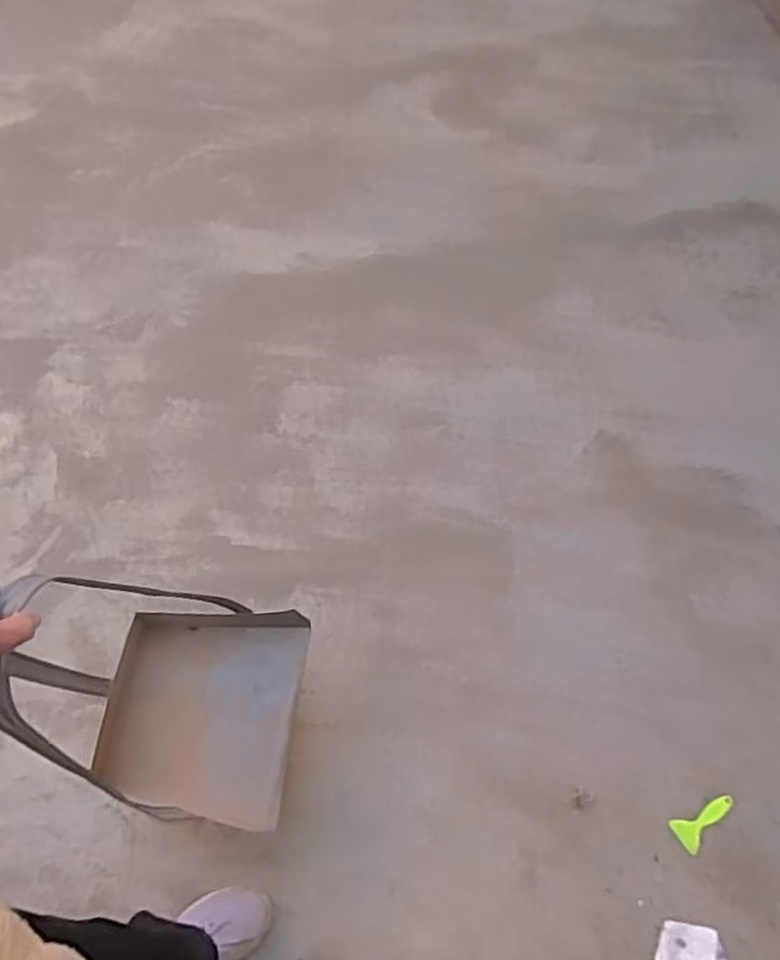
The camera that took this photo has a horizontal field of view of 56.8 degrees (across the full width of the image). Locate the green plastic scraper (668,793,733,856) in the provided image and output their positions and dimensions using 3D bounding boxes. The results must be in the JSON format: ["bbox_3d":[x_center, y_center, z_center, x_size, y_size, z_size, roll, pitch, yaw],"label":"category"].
[{"bbox_3d":[0.497,0.535,1.128,0.108,0.007,0.052,-25,64,-11],"label":"green plastic scraper"}]

